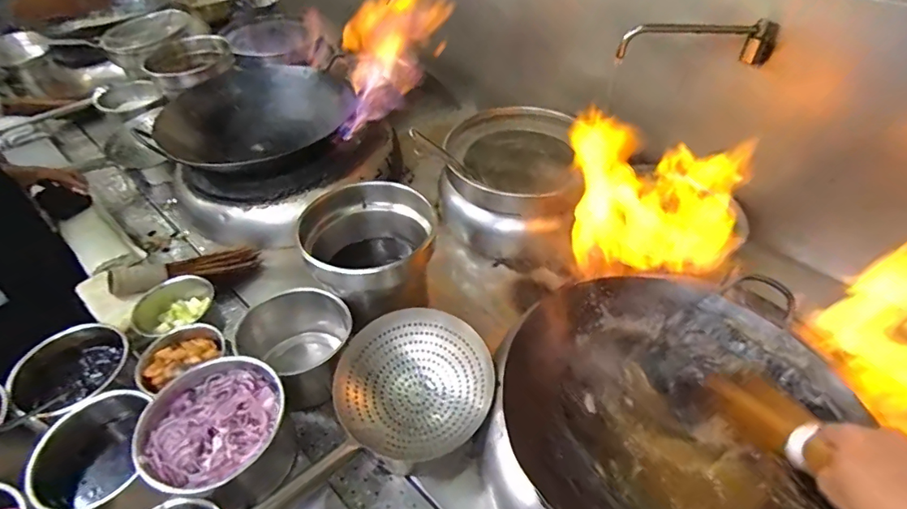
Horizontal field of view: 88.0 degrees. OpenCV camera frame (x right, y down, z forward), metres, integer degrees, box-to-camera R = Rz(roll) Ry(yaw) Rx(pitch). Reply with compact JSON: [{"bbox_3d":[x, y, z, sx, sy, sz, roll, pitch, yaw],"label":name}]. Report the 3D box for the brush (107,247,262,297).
[{"bbox_3d":[-0.471,0.029,0.844,0.241,0.068,0.045,-11,41,-40],"label":"brush"}]

